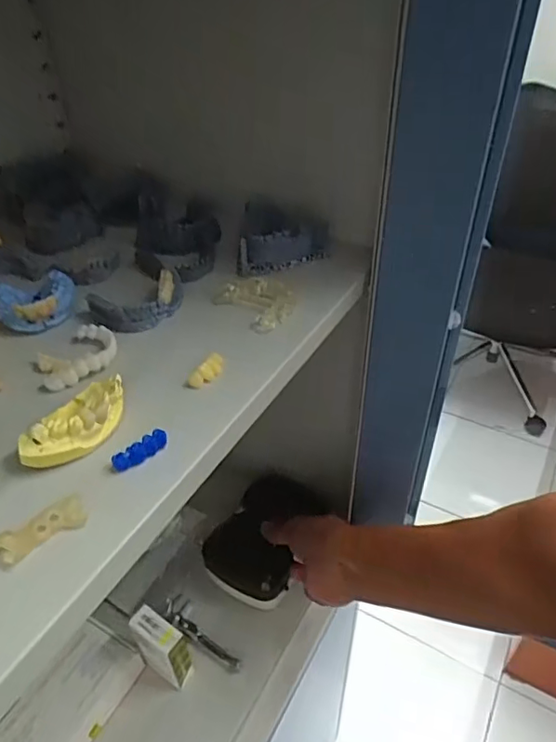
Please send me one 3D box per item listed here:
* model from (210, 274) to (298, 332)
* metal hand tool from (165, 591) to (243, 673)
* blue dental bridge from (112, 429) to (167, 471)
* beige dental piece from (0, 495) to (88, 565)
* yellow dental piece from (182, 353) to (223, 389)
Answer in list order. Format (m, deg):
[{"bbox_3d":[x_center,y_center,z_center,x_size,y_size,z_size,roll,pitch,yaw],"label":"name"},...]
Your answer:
[{"bbox_3d":[-0.013,-0.053,0.414,0.044,0.015,0.062,-26,46,-26],"label":"model"},{"bbox_3d":[-0.084,0.294,0.621,0.108,0.009,0.026,35,51,19],"label":"metal hand tool"},{"bbox_3d":[-0.074,0.043,0.299,0.031,0.011,0.007,-29,47,-28],"label":"blue dental bridge"},{"bbox_3d":[-0.113,0.076,0.262,0.044,0.013,0.016,-33,49,-31],"label":"beige dental piece"},{"bbox_3d":[-0.045,0.001,0.349,0.010,0.010,0.029,25,47,28],"label":"yellow dental piece"}]

